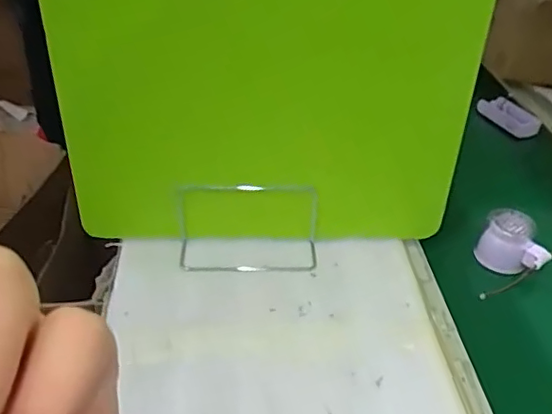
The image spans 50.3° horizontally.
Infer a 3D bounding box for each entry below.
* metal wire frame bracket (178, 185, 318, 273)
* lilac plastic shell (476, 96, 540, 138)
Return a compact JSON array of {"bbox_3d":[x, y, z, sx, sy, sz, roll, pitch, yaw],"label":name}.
[{"bbox_3d":[-0.035,0.016,0.645,0.158,0.077,0.071,4,35,-1],"label":"metal wire frame bracket"},{"bbox_3d":[0.407,-0.160,1.039,0.057,0.020,0.113,-29,47,-8],"label":"lilac plastic shell"}]

